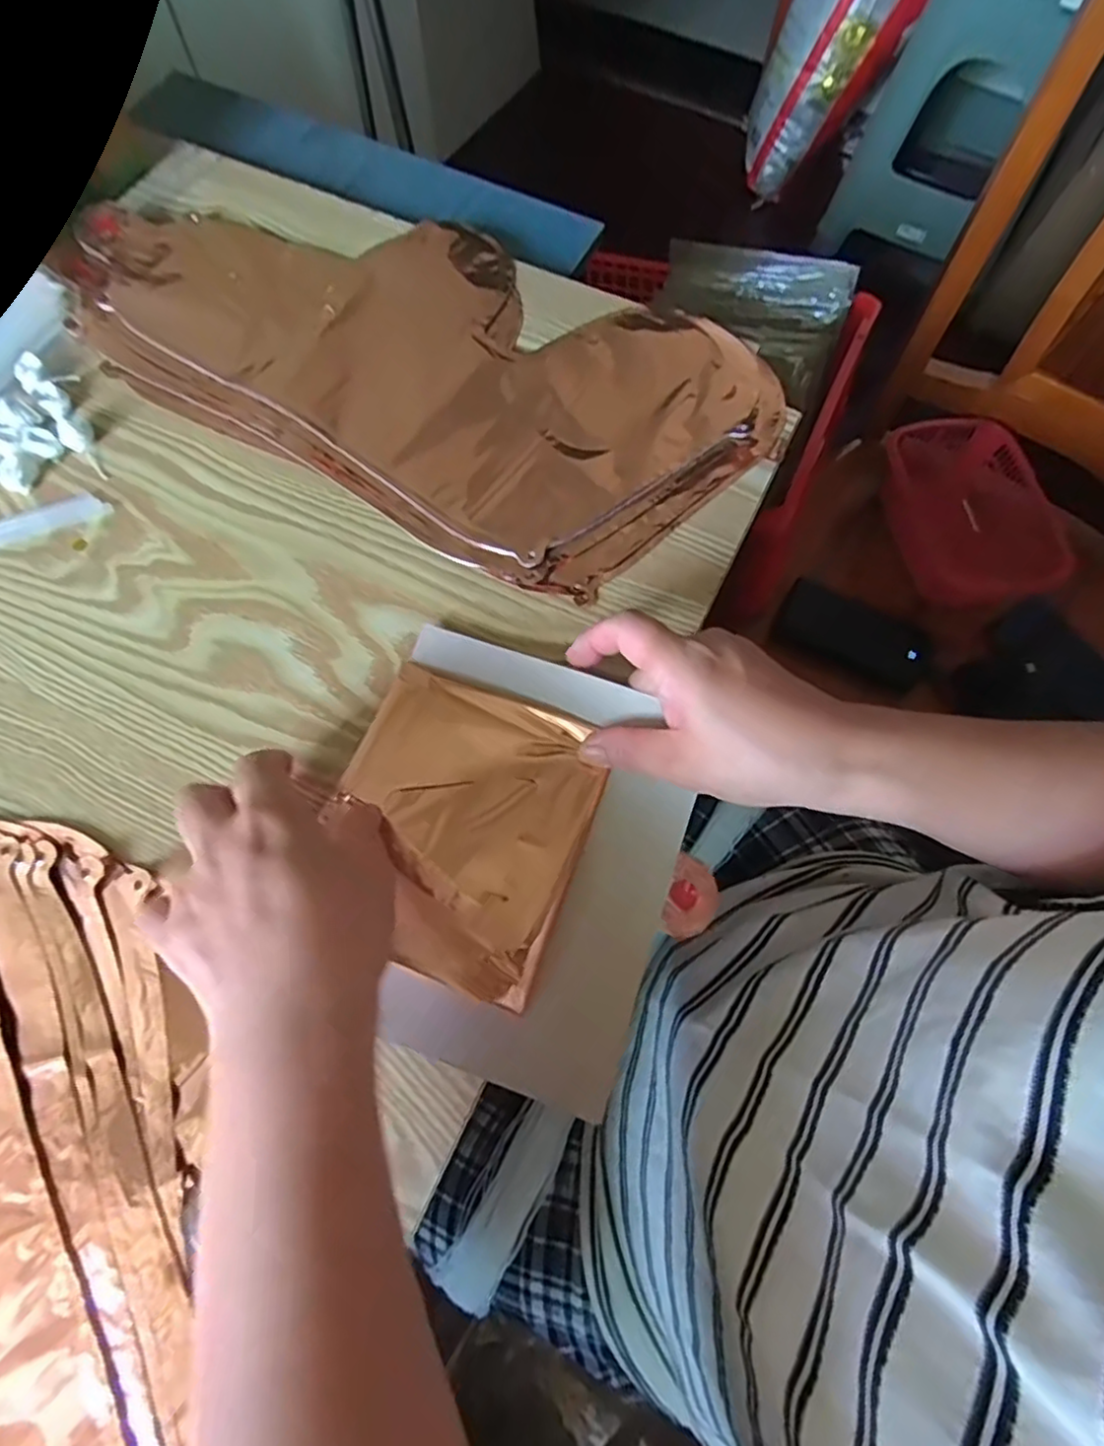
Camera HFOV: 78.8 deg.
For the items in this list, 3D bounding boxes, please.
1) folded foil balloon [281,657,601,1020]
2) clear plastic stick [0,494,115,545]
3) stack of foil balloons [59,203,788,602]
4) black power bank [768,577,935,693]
[{"bbox_3d":[-0.045,0.046,0.322,0.120,0.017,0.135,19,72,8],"label":"folded foil balloon"},{"bbox_3d":[-0.303,-0.117,0.390,0.088,0.004,0.019,-18,71,-5],"label":"clear plastic stick"},{"bbox_3d":[-0.098,-0.235,0.426,0.450,0.015,0.216,25,73,10],"label":"stack of foil balloons"},{"bbox_3d":[0.317,-0.095,0.709,0.155,0.015,0.076,27,73,8],"label":"black power bank"}]

